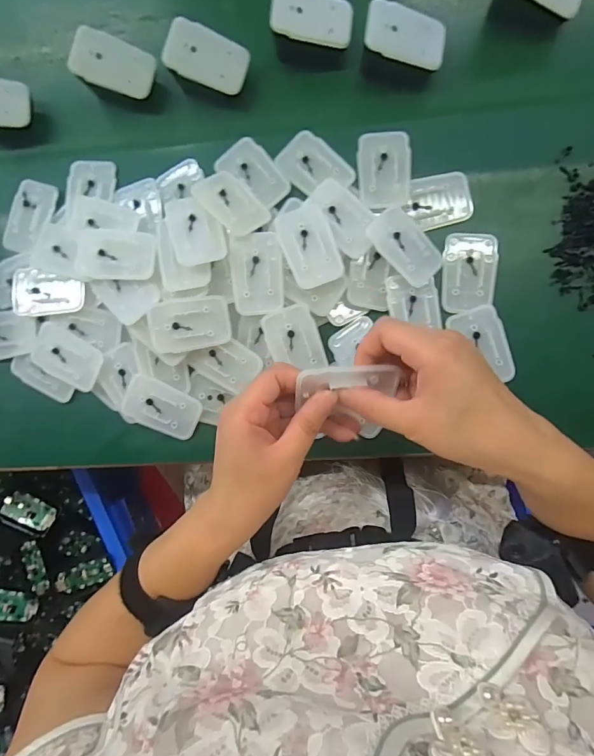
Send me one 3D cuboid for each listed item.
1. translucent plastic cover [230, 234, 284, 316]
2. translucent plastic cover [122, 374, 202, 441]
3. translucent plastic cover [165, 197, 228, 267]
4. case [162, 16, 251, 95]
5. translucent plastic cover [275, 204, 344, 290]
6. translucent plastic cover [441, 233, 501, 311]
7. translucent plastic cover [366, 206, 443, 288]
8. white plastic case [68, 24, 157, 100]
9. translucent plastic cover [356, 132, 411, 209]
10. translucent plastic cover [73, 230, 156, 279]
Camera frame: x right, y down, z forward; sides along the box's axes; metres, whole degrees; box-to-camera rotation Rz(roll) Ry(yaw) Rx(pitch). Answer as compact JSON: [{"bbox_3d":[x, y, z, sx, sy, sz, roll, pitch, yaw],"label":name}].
[{"bbox_3d":[-0.034,-0.090,0.352,0.043,0.014,0.067,-3,88,5],"label":"translucent plastic cover"},{"bbox_3d":[-0.124,0.027,0.370,0.069,0.007,0.041,25,91,5],"label":"translucent plastic cover"},{"bbox_3d":[-0.086,-0.127,0.347,0.043,0.011,0.059,-15,87,5],"label":"translucent plastic cover"},{"bbox_3d":[-0.079,-0.283,0.359,0.070,0.005,0.044,17,94,-14],"label":"case"},{"bbox_3d":[0.010,-0.113,0.350,0.042,0.013,0.069,-22,87,4],"label":"translucent plastic cover"},{"bbox_3d":[0.152,-0.092,0.356,0.046,0.004,0.068,4,89,5],"label":"translucent plastic cover"},{"bbox_3d":[0.095,-0.114,0.352,0.043,0.004,0.069,-40,97,-9],"label":"translucent plastic cover"},{"bbox_3d":[-0.165,-0.284,0.366,0.067,0.009,0.045,12,91,-21],"label":"white plastic case"},{"bbox_3d":[0.078,-0.185,0.361,0.046,0.005,0.069,0,89,5],"label":"translucent plastic cover"},{"bbox_3d":[-0.161,-0.111,0.361,0.072,0.008,0.044,3,89,5],"label":"translucent plastic cover"}]

